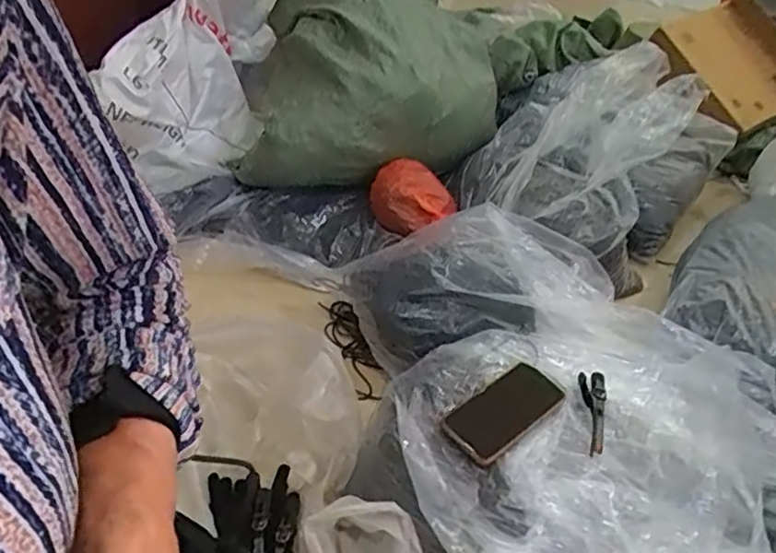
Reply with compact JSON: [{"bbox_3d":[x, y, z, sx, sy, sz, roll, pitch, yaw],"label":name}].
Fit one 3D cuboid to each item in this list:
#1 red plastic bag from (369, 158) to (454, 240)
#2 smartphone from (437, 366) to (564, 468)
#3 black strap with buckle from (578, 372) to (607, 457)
[{"bbox_3d":[0.058,-0.154,1.224,0.149,0.106,0.130,-16,44,-27],"label":"red plastic bag"},{"bbox_3d":[0.147,0.165,0.778,0.152,0.013,0.078,-32,52,-25],"label":"smartphone"},{"bbox_3d":[0.266,0.173,0.800,0.033,0.010,0.140,9,39,2],"label":"black strap with buckle"}]

